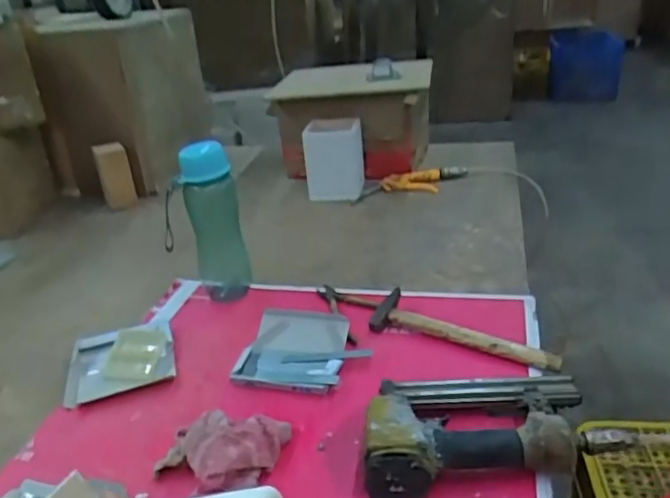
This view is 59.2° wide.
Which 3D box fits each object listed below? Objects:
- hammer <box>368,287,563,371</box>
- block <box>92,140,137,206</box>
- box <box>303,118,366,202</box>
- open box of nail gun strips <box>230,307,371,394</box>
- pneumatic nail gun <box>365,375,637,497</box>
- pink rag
[{"bbox_3d":[0.168,0.105,0.761,0.245,0.027,0.072,12,31,31],"label":"hammer"},{"bbox_3d":[-0.481,-0.166,1.292,0.068,0.120,0.051,-17,28,-22],"label":"block"},{"bbox_3d":[-0.001,-0.187,1.242,0.121,0.160,0.086,-5,26,0],"label":"box"},{"bbox_3d":[-0.045,0.129,0.755,0.149,0.030,0.130,5,28,20],"label":"open box of nail gun strips"},{"bbox_3d":[0.146,0.172,0.591,0.240,0.062,0.149,-6,26,-1],"label":"pneumatic nail gun"},{"bbox_3d":[-0.115,0.202,0.602,0.141,0.045,0.075,-10,26,-9],"label":"pink rag"}]

